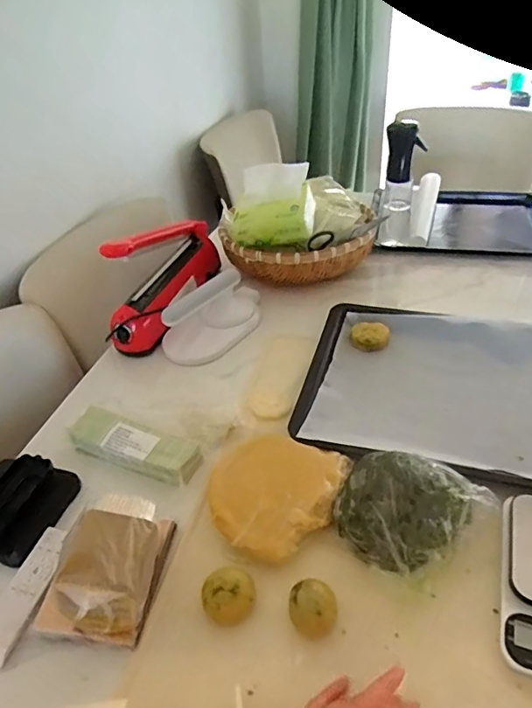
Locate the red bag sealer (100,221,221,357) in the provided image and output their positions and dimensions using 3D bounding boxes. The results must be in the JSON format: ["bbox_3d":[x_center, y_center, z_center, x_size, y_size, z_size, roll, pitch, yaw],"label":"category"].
[{"bbox_3d":[-0.174,-0.157,0.868,0.071,0.169,0.305,8,42,16],"label":"red bag sealer"}]

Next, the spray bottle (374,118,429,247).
[{"bbox_3d":[0.258,-0.327,0.963,0.064,0.231,0.049,-1,40,4],"label":"spray bottle"}]

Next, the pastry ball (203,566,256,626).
[{"bbox_3d":[-0.036,0.243,0.497,0.049,0.037,0.050,-3,40,2],"label":"pastry ball"}]

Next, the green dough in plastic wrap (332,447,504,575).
[{"bbox_3d":[0.146,0.159,0.534,0.143,0.077,0.131,-30,46,-26],"label":"green dough in plastic wrap"}]

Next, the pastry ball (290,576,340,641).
[{"bbox_3d":[0.046,0.246,0.478,0.045,0.036,0.048,-3,40,2],"label":"pastry ball"}]

